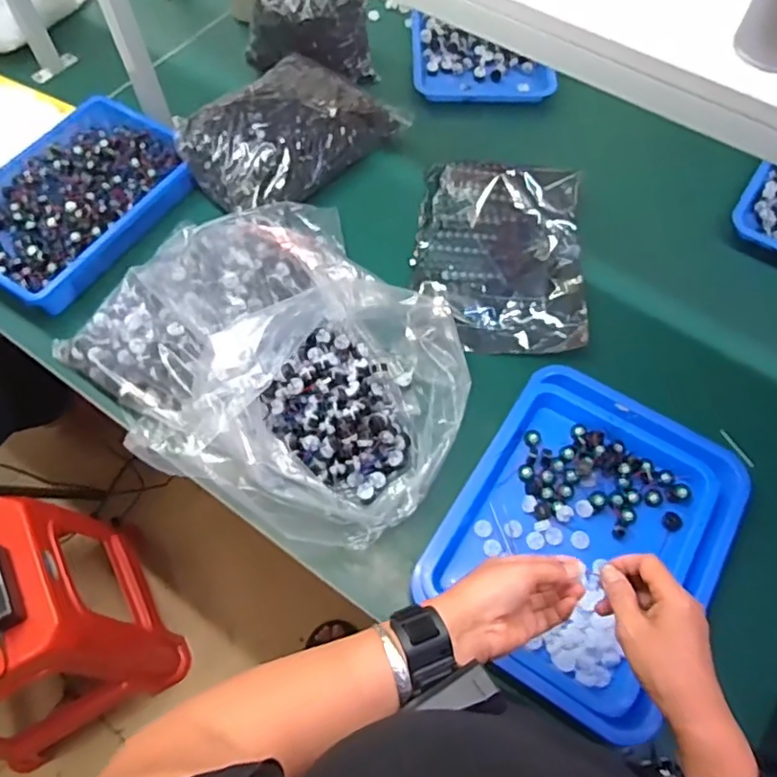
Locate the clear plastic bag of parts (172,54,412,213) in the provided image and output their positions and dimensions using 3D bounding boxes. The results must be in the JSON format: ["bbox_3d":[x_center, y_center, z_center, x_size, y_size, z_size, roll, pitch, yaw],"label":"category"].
[{"bbox_3d":[-0.153,-0.422,0.982,0.347,0.089,0.207,-38,69,-18],"label":"clear plastic bag of parts"}]

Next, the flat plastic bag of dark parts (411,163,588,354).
[{"bbox_3d":[0.169,-0.215,0.923,0.254,0.039,0.338,3,63,1],"label":"flat plastic bag of dark parts"}]

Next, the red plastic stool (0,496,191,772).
[{"bbox_3d":[-0.655,0.446,1.123,0.349,0.480,0.337,-28,66,-14],"label":"red plastic stool"}]

